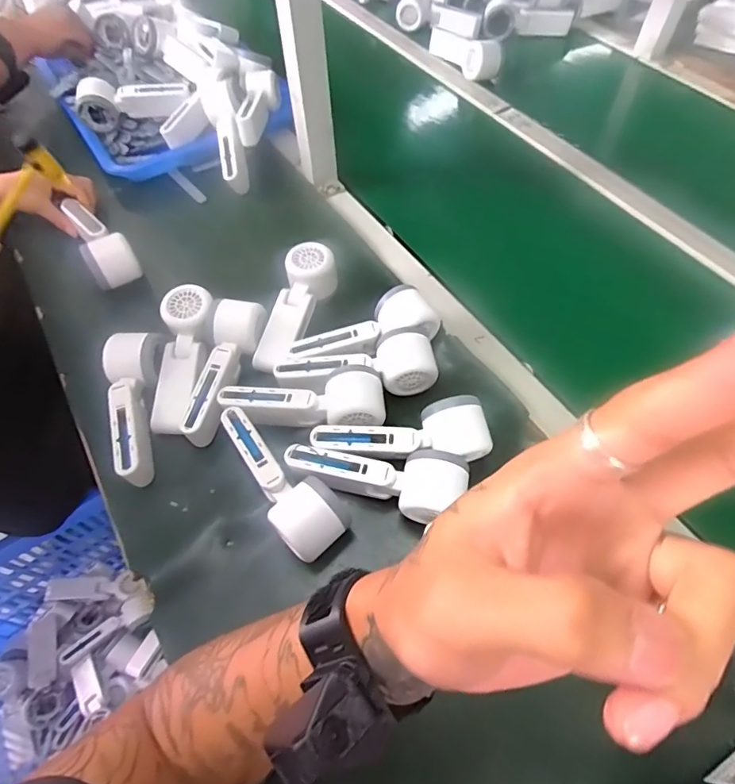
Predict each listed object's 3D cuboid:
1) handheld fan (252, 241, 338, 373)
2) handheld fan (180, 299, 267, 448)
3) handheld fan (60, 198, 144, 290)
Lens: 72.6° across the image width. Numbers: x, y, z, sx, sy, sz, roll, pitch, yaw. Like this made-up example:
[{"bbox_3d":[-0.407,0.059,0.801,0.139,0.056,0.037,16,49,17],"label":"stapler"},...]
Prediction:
[{"bbox_3d":[-0.086,-0.101,0.593,0.055,0.048,0.168,20,76,13],"label":"handheld fan"},{"bbox_3d":[-0.158,-0.024,0.535,0.051,0.052,0.162,15,59,10],"label":"handheld fan"},{"bbox_3d":[-0.346,-0.197,0.650,0.058,0.055,0.128,-30,62,-16],"label":"handheld fan"}]

